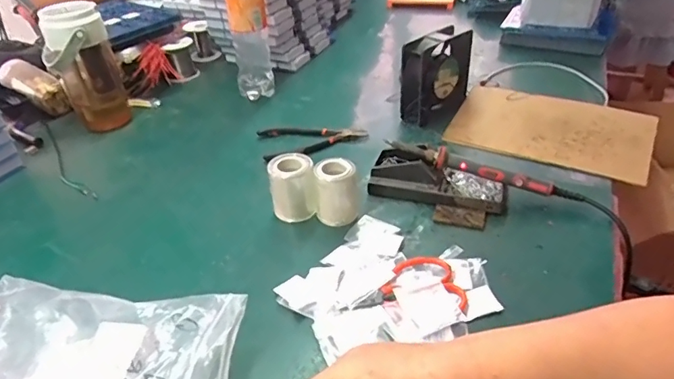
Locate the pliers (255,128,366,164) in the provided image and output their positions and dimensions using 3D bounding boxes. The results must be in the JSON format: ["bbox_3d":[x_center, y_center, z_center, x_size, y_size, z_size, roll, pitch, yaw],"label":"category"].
[{"bbox_3d":[-0.040,-0.080,0.735,0.152,0.019,0.083,-15,38,-13],"label":"pliers"}]

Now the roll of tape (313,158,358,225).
[{"bbox_3d":[-0.001,0.001,0.571,0.046,0.064,0.046,-3,37,2],"label":"roll of tape"}]

